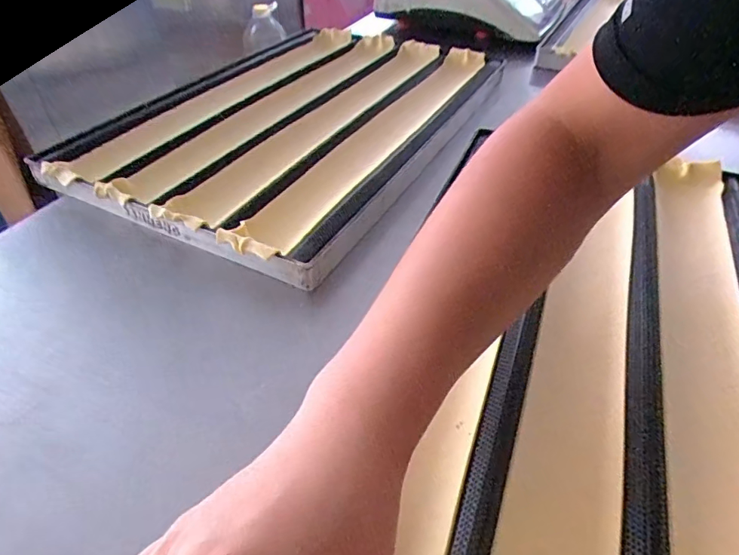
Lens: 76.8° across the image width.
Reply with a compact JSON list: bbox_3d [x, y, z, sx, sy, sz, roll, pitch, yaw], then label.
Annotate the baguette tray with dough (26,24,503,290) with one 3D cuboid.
[{"bbox_3d":[-0.085,-0.238,0.662,0.404,0.047,0.611,20,46,21],"label":"baguette tray with dough"}]

